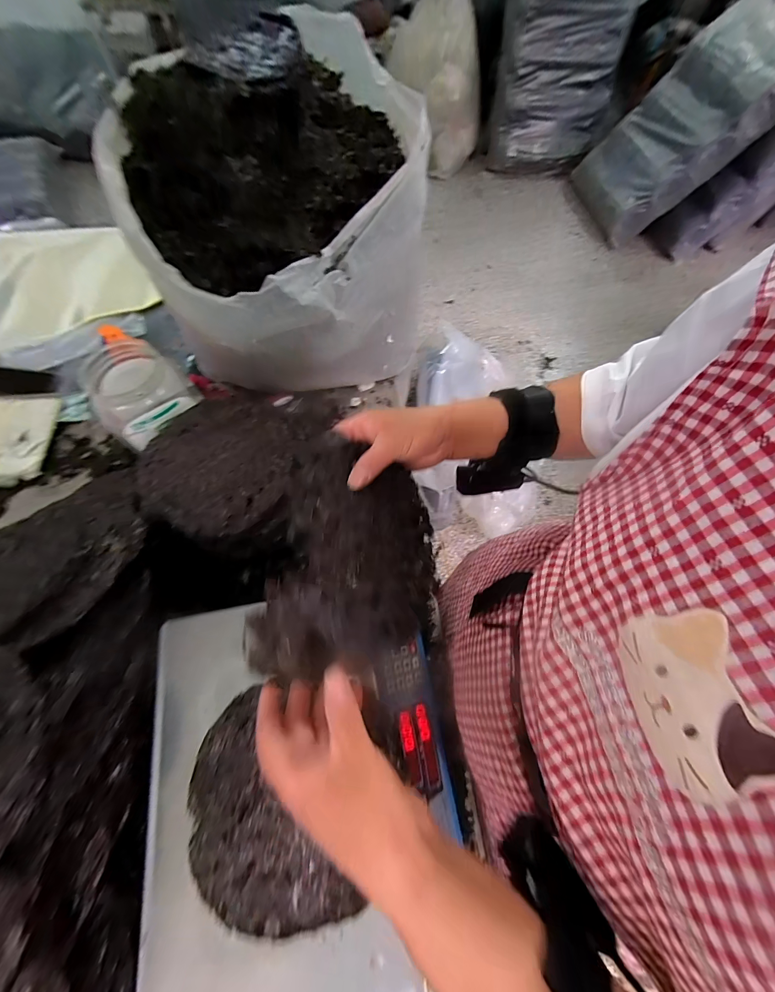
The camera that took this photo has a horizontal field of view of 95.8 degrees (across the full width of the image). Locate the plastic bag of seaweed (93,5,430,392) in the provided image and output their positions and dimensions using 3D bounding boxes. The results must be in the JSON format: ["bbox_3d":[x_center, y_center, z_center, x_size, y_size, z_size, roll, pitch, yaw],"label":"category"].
[{"bbox_3d":[-0.180,-0.477,0.653,0.499,0.392,0.466,-32,71,-17],"label":"plastic bag of seaweed"}]

